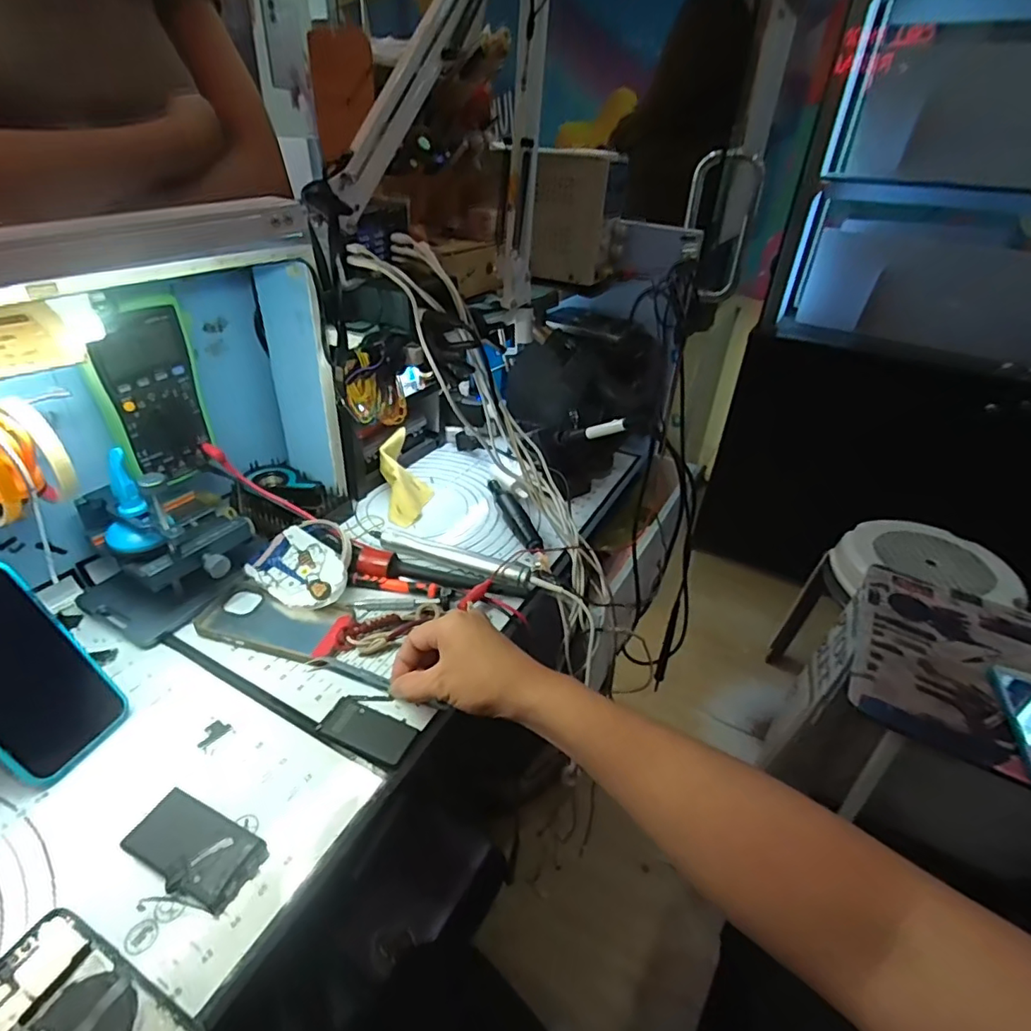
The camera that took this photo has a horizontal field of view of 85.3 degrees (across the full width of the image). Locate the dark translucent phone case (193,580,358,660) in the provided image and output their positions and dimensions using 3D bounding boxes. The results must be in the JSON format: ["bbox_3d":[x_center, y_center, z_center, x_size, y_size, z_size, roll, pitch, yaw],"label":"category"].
[{"bbox_3d":[-0.224,0.099,0.524,0.138,0.014,0.068,11,35,10],"label":"dark translucent phone case"}]

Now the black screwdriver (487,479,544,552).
[{"bbox_3d":[-0.002,-0.002,0.672,0.025,0.018,0.142,-8,36,-17],"label":"black screwdriver"}]

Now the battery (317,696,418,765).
[{"bbox_3d":[-0.116,0.169,0.443,0.072,0.005,0.036,18,37,19],"label":"battery"}]

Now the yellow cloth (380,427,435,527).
[{"bbox_3d":[-0.138,-0.045,0.714,0.059,0.044,0.145,-7,57,-16],"label":"yellow cloth"}]

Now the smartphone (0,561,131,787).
[{"bbox_3d":[-0.343,0.109,0.386,0.006,0.148,0.076,-11,26,31],"label":"smartphone"}]

